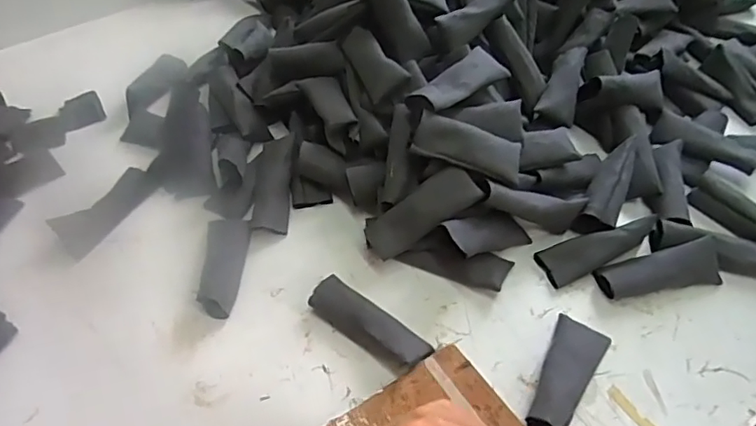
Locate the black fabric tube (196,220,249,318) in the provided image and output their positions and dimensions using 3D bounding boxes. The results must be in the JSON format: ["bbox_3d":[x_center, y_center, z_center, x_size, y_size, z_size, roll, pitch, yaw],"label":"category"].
[{"bbox_3d":[-0.136,0.048,0.492,0.036,0.022,0.095,-4,50,-3],"label":"black fabric tube"}]

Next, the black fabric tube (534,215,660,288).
[{"bbox_3d":[0.199,0.031,0.492,0.107,0.020,0.035,-23,52,2],"label":"black fabric tube"}]

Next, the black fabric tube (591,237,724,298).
[{"bbox_3d":[0.243,0.049,0.476,0.104,0.025,0.030,-7,50,-5],"label":"black fabric tube"}]

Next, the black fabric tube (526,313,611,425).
[{"bbox_3d":[0.142,0.121,0.423,0.040,0.034,0.105,29,56,23],"label":"black fabric tube"}]

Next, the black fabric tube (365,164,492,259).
[{"bbox_3d":[0.042,-0.003,0.493,0.113,0.018,0.041,-32,82,5],"label":"black fabric tube"}]

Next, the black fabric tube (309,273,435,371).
[{"bbox_3d":[-0.008,0.091,0.458,0.107,0.027,0.035,30,56,23],"label":"black fabric tube"}]

